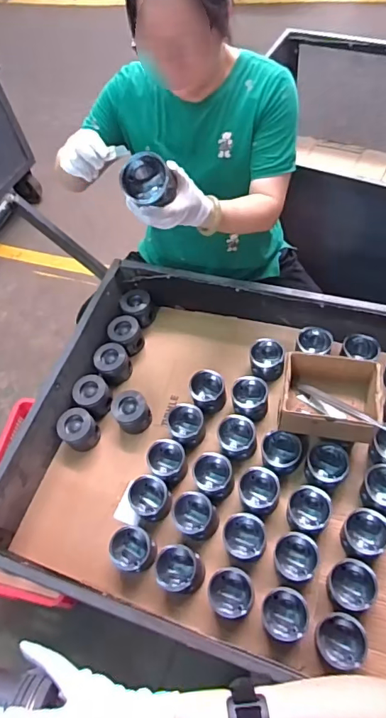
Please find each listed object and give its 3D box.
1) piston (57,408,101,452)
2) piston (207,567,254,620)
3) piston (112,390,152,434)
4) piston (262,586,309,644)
[{"bbox_3d":[-0.280,0.173,1.127,0.085,0.060,0.093,-4,58,7],"label":"piston"},{"bbox_3d":[0.073,0.448,0.879,0.083,0.055,0.086,-4,58,7],"label":"piston"},{"bbox_3d":[-0.148,0.132,1.130,0.085,0.066,0.087,-24,58,-6],"label":"piston"},{"bbox_3d":[0.169,0.472,0.849,0.084,0.063,0.090,-1,59,8],"label":"piston"}]

